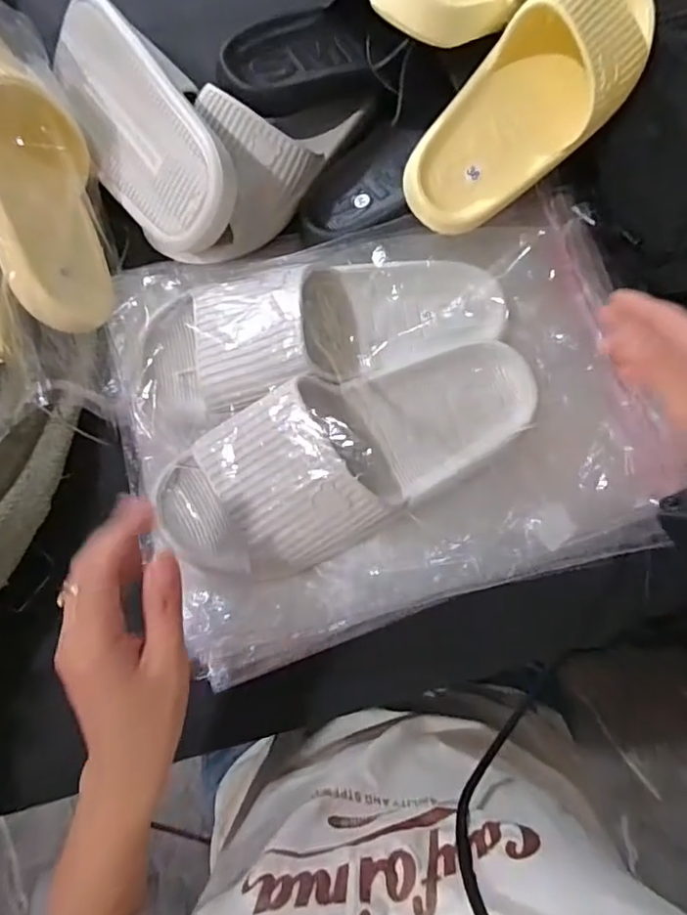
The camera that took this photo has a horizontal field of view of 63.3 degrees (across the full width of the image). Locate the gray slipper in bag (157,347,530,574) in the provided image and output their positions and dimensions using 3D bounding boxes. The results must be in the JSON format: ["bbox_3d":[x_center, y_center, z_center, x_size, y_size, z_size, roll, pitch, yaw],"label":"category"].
[{"bbox_3d":[0.006,-0.002,0.378,0.272,0.077,0.100,-23,77,-5],"label":"gray slipper in bag"}]

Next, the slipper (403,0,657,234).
[{"bbox_3d":[0.142,-0.266,0.401,0.236,0.073,0.090,-45,80,7],"label":"slipper"}]

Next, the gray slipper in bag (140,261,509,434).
[{"bbox_3d":[-0.014,-0.097,0.401,0.270,0.070,0.088,-14,76,-3],"label":"gray slipper in bag"}]

